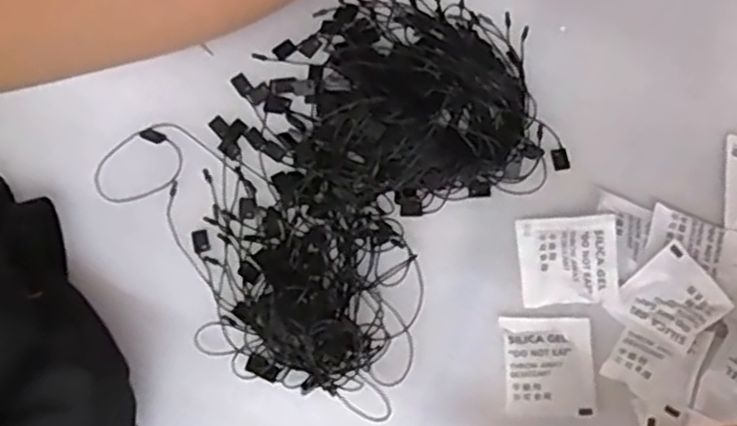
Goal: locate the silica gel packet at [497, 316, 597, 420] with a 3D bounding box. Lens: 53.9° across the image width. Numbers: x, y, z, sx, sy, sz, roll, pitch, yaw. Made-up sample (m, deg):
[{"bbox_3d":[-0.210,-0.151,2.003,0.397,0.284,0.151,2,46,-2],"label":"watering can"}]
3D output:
[{"bbox_3d":[0.078,0.066,0.313,0.039,0.005,0.042,1,73,-1],"label":"silica gel packet"}]

